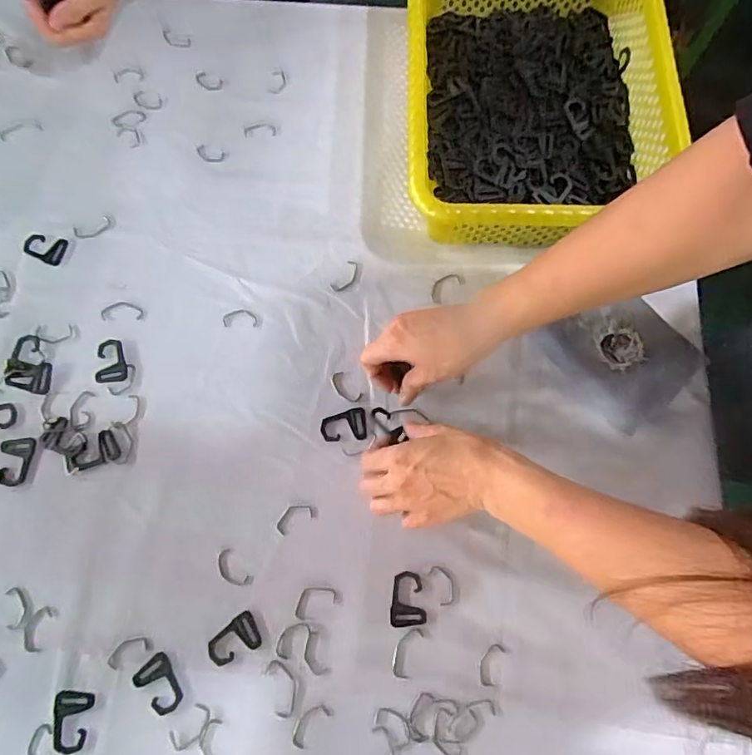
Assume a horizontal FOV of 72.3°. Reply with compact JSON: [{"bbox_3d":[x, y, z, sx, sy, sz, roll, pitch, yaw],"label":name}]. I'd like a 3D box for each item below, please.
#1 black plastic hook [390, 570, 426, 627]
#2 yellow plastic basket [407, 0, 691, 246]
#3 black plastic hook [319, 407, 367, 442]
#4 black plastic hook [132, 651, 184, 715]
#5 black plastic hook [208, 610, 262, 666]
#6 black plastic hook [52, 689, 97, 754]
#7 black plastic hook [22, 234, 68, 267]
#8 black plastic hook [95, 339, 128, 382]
[{"bbox_3d":[0.026,0.186,0.433,0.029,0.004,0.041,-2,73,-1],"label":"black plastic hook"},{"bbox_3d":[0.156,-0.293,0.533,0.248,0.088,0.343,0,73,-1],"label":"yellow plastic basket"},{"bbox_3d":[-0.030,0.043,0.475,0.042,0.004,0.030,-3,73,-2],"label":"black plastic hook"},{"bbox_3d":[-0.172,0.246,0.413,0.042,0.004,0.030,44,77,11],"label":"black plastic hook"},{"bbox_3d":[-0.117,0.214,0.420,0.043,0.004,0.029,-25,75,-8],"label":"black plastic hook"},{"bbox_3d":[-0.241,0.270,0.404,0.030,0.004,0.042,7,73,1],"label":"black plastic hook"},{"bbox_3d":[-0.339,-0.132,0.526,0.044,0.004,0.030,17,74,4],"label":"black plastic hook"},{"bbox_3d":[-0.251,-0.017,0.489,0.029,0.004,0.041,-5,73,-2],"label":"black plastic hook"}]

